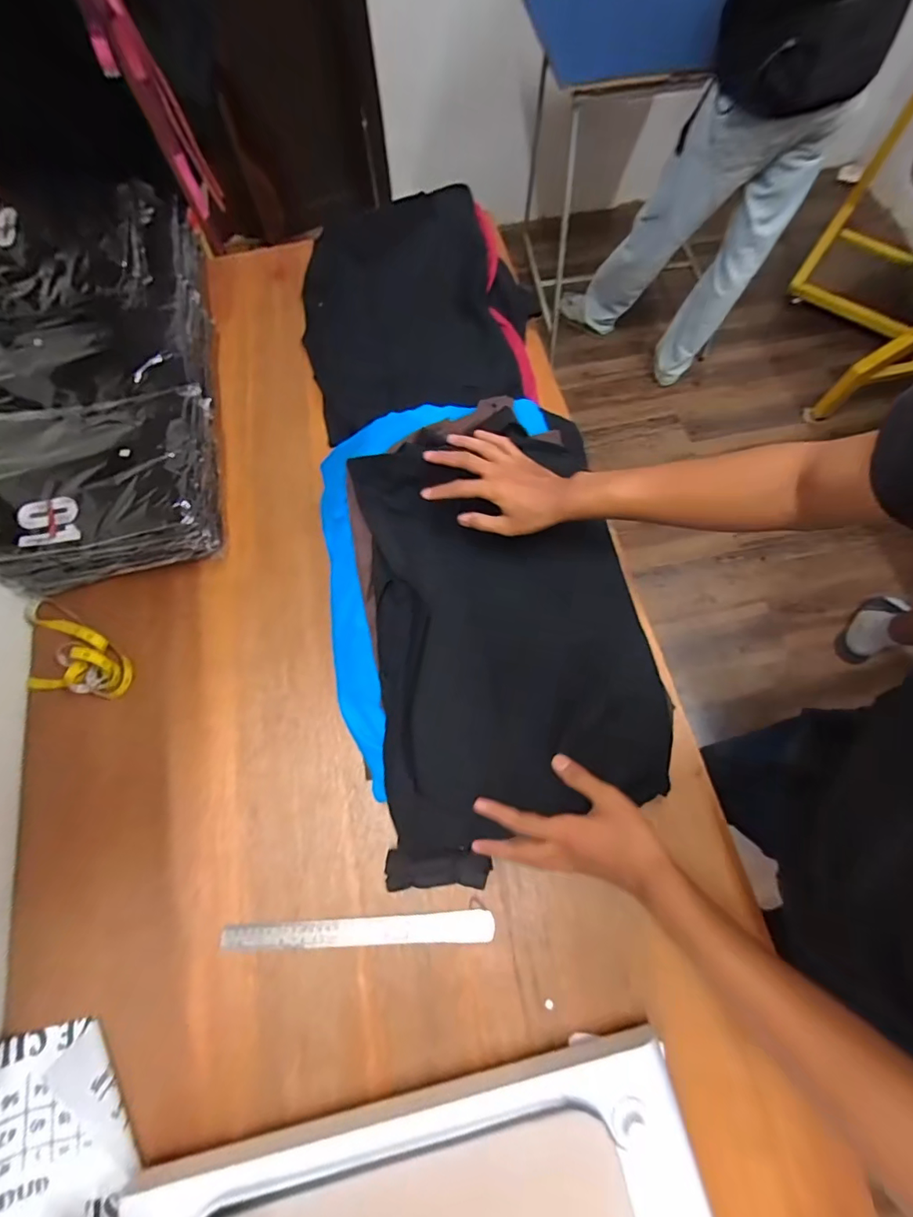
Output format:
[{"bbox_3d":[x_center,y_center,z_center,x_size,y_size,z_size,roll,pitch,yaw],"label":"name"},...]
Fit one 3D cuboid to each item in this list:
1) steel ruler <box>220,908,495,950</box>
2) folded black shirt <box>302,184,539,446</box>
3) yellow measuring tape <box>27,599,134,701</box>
[{"bbox_3d":[-0.120,0.391,0.603,0.325,0.008,0.035,-3,77,1],"label":"steel ruler"},{"bbox_3d":[-0.074,-0.546,0.879,0.398,0.077,0.460,-14,73,-4],"label":"folded black shirt"},{"bbox_3d":[-0.568,0.066,0.708,0.211,0.044,0.105,34,75,11],"label":"yellow measuring tape"}]

